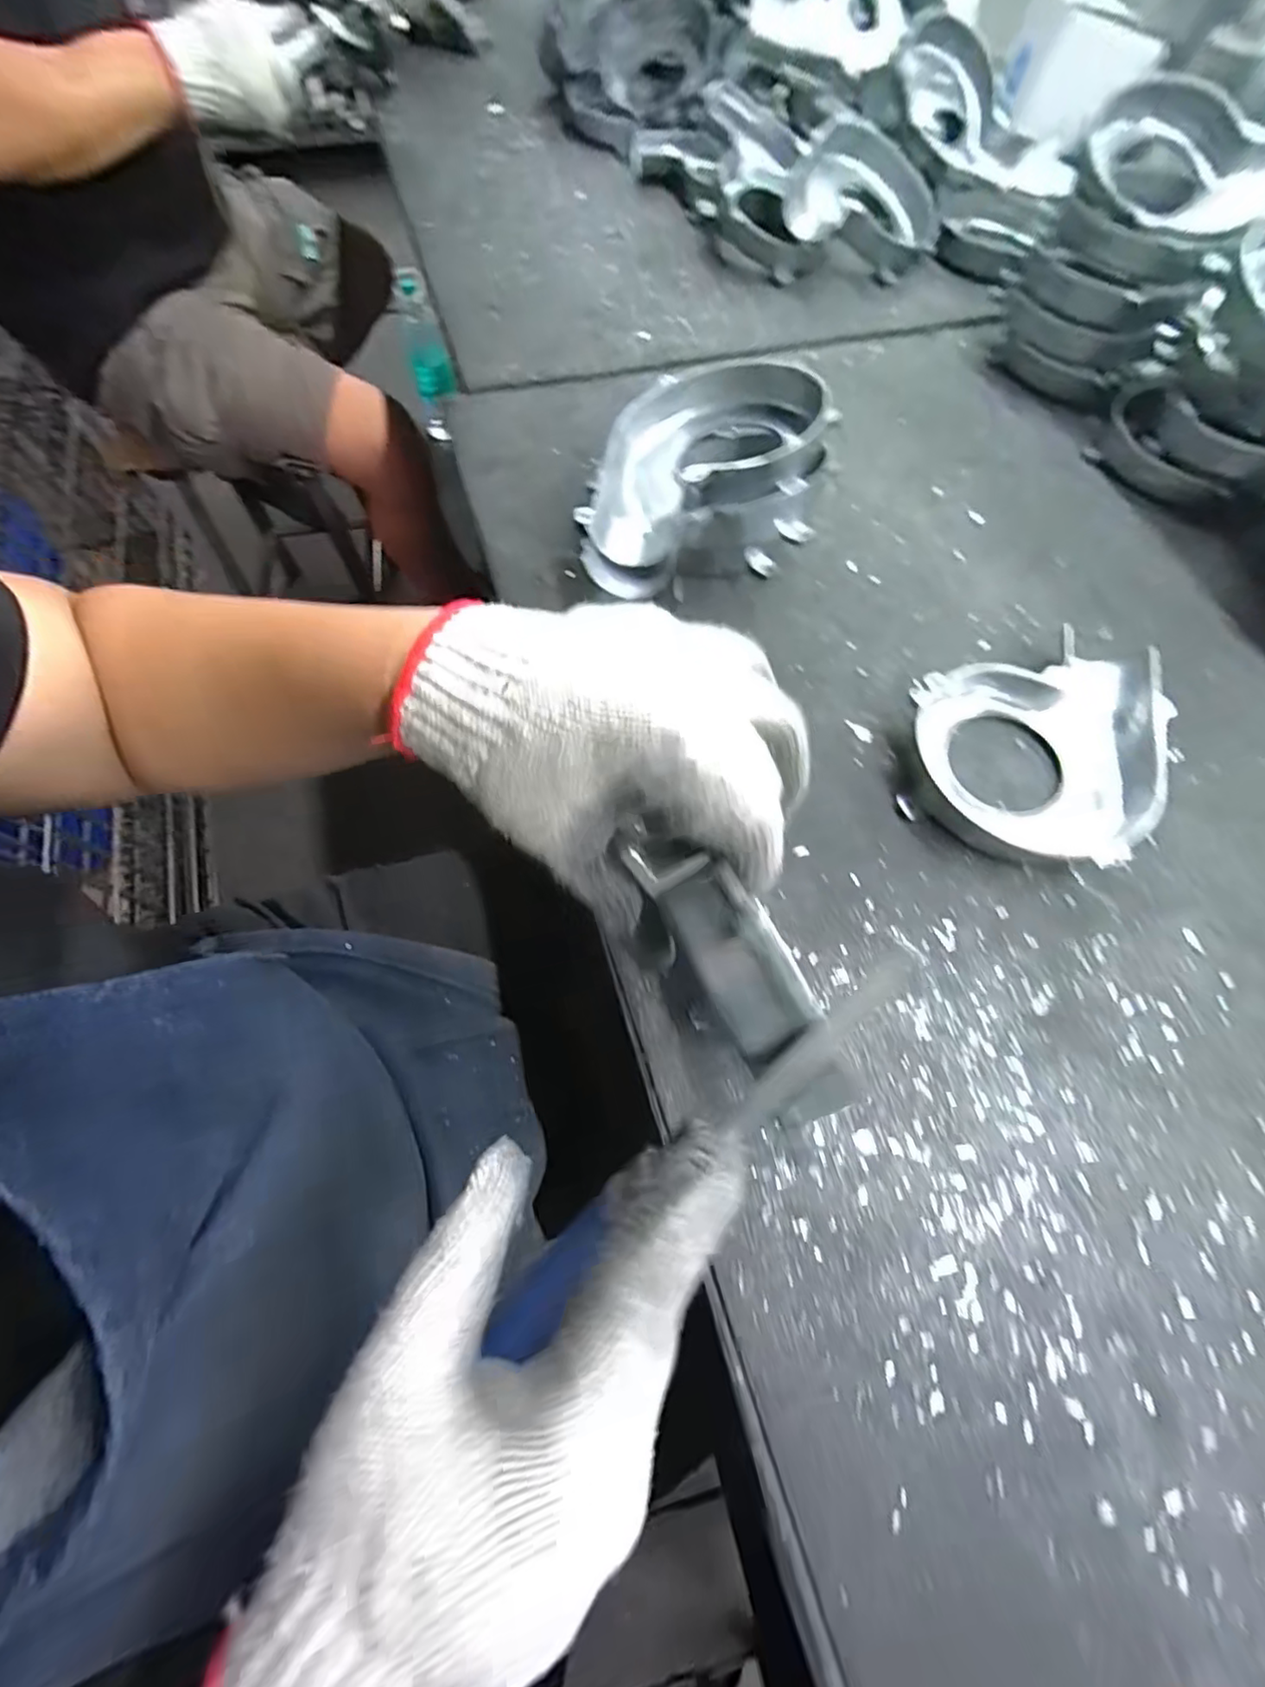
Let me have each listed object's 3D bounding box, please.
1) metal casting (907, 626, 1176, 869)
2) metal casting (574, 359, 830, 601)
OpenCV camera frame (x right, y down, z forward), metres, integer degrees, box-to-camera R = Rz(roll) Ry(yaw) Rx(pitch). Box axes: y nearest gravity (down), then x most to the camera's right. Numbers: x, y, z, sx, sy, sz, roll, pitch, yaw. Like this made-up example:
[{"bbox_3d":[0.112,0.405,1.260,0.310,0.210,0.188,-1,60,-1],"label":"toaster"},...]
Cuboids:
[{"bbox_3d":[0.267,-0.073,0.407,0.152,0.031,0.199,28,68,10],"label":"metal casting"},{"bbox_3d":[0.052,-0.284,0.460,0.169,0.077,0.170,3,66,-1],"label":"metal casting"}]

